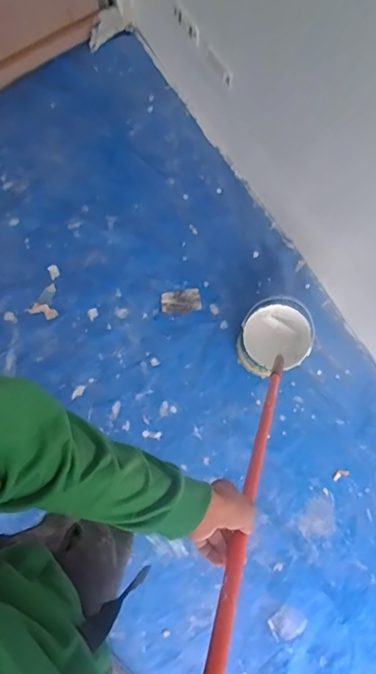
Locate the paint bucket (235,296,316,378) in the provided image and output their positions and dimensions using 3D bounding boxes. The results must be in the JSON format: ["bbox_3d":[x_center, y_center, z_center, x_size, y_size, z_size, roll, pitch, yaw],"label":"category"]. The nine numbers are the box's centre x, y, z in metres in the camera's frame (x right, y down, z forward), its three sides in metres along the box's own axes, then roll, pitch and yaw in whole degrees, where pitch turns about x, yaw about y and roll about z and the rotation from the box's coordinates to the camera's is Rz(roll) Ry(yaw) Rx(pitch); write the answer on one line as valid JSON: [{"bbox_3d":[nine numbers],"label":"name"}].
[{"bbox_3d":[0.236,0.005,1.291,0.208,0.188,0.187,-31,82,-6],"label":"paint bucket"}]

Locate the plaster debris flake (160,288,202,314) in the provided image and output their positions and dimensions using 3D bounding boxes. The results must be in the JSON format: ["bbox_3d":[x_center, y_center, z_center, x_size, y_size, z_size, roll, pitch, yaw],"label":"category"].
[{"bbox_3d":[-0.021,-0.102,1.392,0.117,0.011,0.068,-11,79,-4],"label":"plaster debris flake"}]

